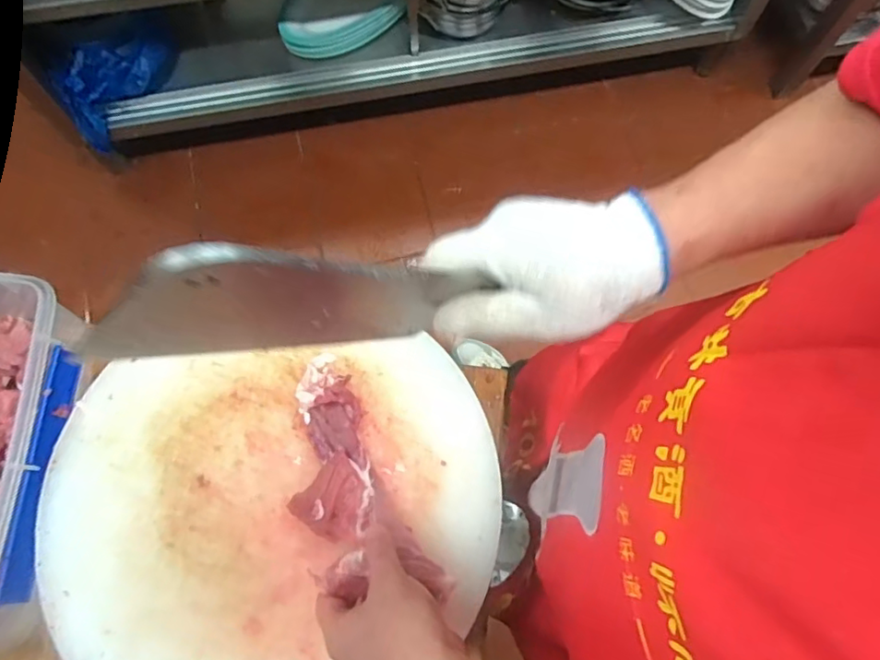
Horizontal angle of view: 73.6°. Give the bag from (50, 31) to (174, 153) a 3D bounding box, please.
[{"bbox_3d":[-0.788,-0.610,1.452,0.297,0.216,0.111,-26,74,-8],"label":"bag"}]

